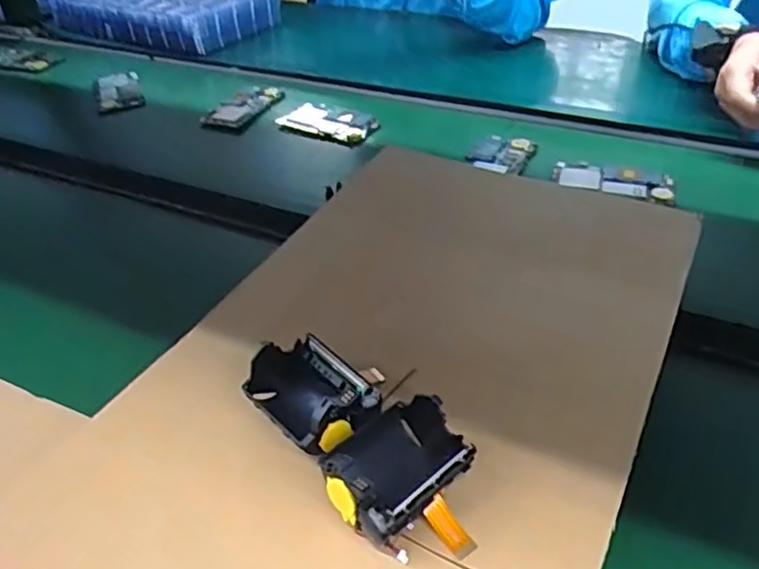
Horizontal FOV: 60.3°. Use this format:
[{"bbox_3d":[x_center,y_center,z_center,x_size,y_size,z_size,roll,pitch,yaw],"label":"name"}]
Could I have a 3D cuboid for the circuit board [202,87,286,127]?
[{"bbox_3d":[-0.173,-0.235,0.854,0.057,0.014,0.120,15,44,23],"label":"circuit board"}]

